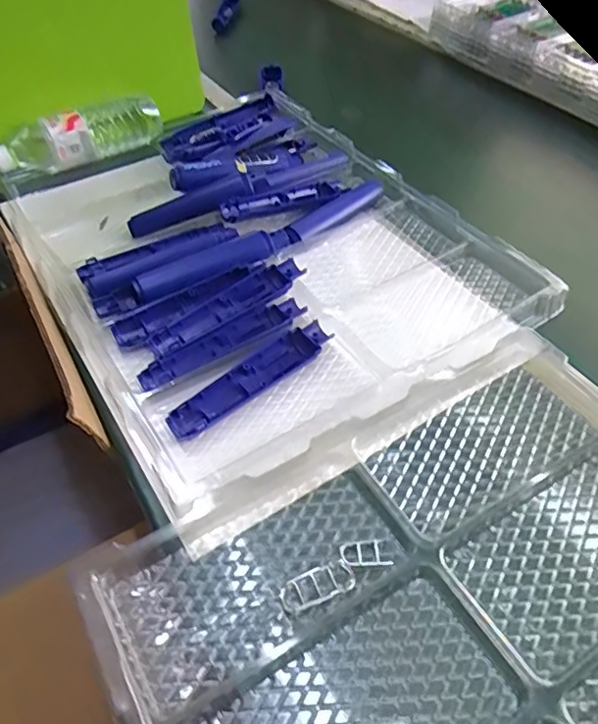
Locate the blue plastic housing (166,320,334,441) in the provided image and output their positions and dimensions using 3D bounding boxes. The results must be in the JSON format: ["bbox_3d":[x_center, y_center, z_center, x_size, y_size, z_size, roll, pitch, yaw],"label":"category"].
[{"bbox_3d":[-0.041,0.013,0.500,0.165,0.013,0.032,-32,54,-25],"label":"blue plastic housing"}]

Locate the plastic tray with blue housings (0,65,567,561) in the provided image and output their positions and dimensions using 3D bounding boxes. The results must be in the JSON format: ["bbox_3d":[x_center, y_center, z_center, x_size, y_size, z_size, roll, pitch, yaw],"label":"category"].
[{"bbox_3d":[-0.053,-0.130,0.638,0.438,0.054,0.575,-26,52,-21],"label":"plastic tray with blue housings"}]

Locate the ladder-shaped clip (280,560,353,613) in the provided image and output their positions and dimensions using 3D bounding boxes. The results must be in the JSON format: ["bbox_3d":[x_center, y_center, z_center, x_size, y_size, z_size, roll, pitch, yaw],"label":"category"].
[{"bbox_3d":[0.012,0.152,0.386,0.050,0.004,0.023,-17,49,-14],"label":"ladder-shaped clip"}]

